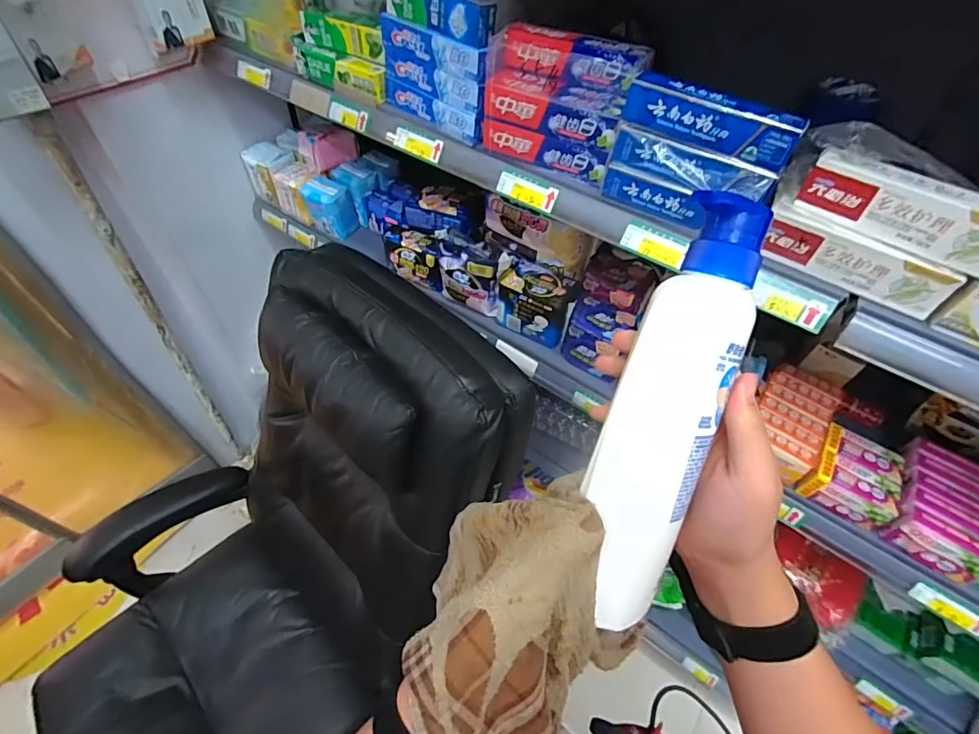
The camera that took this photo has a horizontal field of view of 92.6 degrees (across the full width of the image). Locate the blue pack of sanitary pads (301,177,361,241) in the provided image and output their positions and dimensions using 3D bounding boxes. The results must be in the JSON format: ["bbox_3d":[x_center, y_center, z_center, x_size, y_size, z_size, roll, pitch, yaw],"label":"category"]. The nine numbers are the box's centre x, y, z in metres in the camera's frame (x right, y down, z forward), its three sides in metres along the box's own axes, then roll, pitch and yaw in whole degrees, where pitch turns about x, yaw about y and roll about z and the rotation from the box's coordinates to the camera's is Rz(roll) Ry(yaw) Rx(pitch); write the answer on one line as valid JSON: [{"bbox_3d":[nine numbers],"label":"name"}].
[{"bbox_3d":[-0.374,-0.377,1.099,0.097,0.110,0.078,29,55,18],"label":"blue pack of sanitary pads"}]

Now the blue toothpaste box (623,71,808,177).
[{"bbox_3d":[0.244,-0.274,0.516,0.183,0.049,0.033,28,55,18],"label":"blue toothpaste box"}]

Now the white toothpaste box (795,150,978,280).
[{"bbox_3d":[0.424,-0.161,0.472,0.189,0.062,0.033,35,58,22],"label":"white toothpaste box"}]

